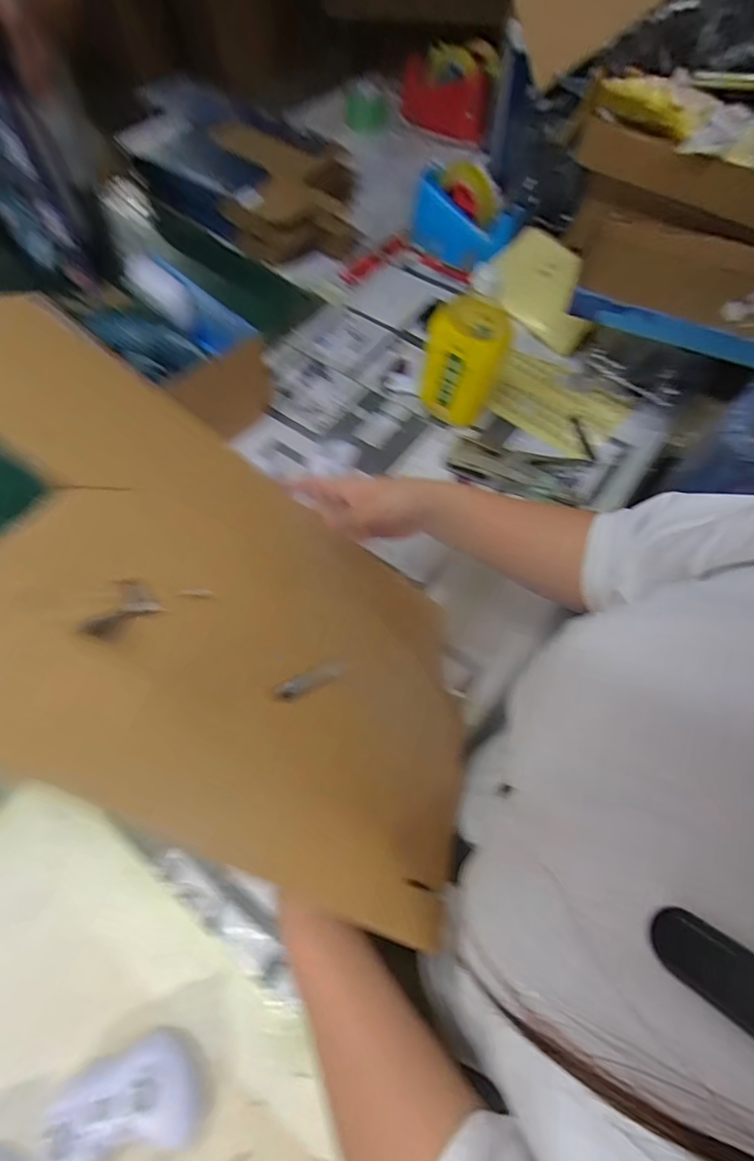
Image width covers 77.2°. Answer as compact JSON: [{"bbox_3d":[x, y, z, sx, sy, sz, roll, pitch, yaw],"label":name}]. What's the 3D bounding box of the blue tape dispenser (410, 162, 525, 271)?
[{"bbox_3d":[0.143,-0.609,0.796,0.187,0.112,0.062,31,67,15],"label":"blue tape dispenser"}]

